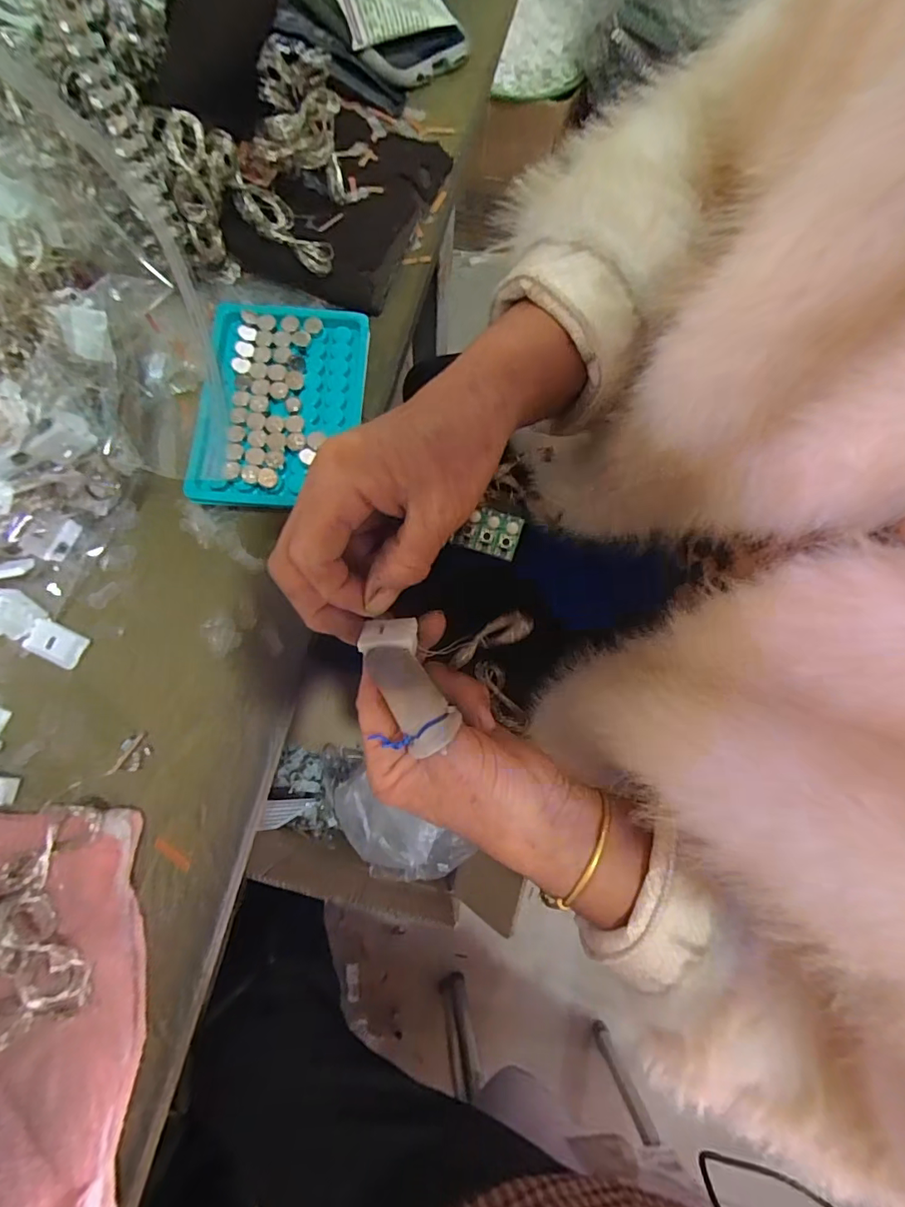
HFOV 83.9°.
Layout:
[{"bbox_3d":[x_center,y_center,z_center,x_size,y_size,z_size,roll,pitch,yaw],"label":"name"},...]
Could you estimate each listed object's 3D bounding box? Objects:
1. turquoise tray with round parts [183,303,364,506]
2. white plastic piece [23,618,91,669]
[{"bbox_3d":[-0.105,-0.124,0.311,0.094,0.020,0.135,4,77,-2],"label":"turquoise tray with round parts"},{"bbox_3d":[-0.217,0.022,0.277,0.028,0.004,0.020,30,93,-6],"label":"white plastic piece"}]

